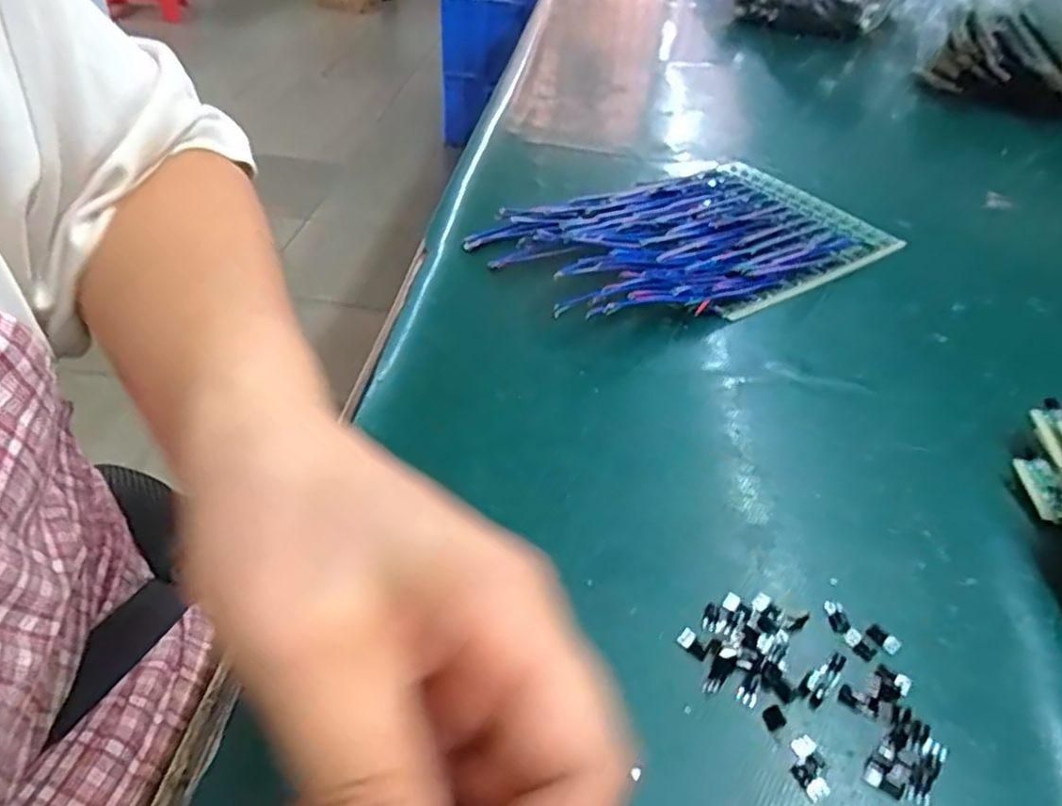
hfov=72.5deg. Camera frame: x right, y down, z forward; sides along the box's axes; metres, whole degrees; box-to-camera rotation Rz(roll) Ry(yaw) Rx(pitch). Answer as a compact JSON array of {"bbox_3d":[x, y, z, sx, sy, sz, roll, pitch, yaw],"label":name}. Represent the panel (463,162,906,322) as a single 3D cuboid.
[{"bbox_3d":[0.108,-0.113,0.501,0.274,0.019,0.154,-24,49,-29],"label":"panel"}]

